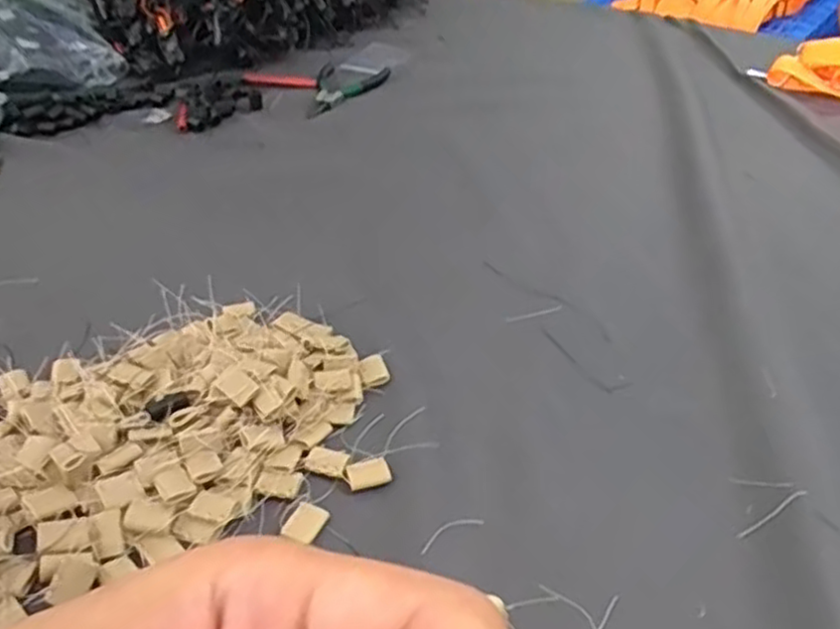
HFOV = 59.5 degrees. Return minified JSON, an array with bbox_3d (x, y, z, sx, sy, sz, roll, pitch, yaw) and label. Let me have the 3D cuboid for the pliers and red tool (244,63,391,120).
[{"bbox_3d":[-0.115,-0.265,0.837,0.140,0.021,0.121,27,44,30],"label":"pliers and red tool"}]

